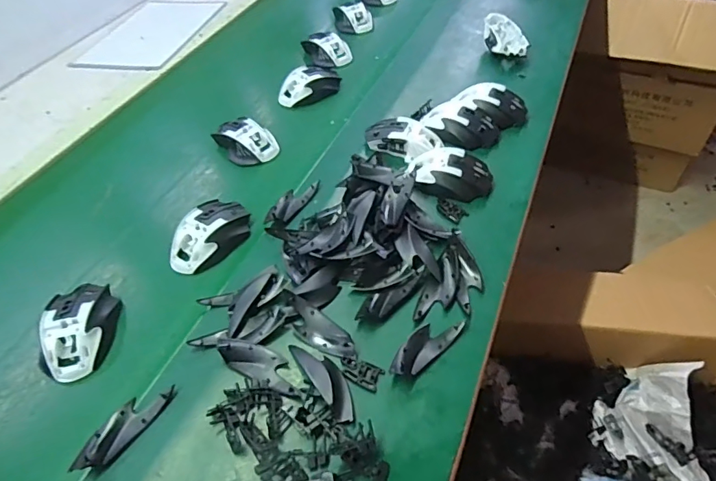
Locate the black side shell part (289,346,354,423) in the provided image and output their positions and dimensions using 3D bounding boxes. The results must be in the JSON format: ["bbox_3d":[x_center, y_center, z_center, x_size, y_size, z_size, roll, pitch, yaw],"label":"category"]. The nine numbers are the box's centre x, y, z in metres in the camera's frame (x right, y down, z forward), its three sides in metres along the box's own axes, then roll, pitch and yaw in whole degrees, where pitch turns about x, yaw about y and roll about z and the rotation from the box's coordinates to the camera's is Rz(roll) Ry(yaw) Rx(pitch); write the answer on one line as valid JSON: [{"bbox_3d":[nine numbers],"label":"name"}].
[{"bbox_3d":[-0.032,0.134,0.473,0.031,0.014,0.097,-31,53,-17],"label":"black side shell part"}]

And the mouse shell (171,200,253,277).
[{"bbox_3d":[-0.184,-0.011,0.595,0.070,0.029,0.115,15,54,19],"label":"mouse shell"}]

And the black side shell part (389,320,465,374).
[{"bbox_3d":[0.069,0.107,0.497,0.097,0.015,0.033,-38,56,-22],"label":"black side shell part"}]

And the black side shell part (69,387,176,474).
[{"bbox_3d":[-0.222,0.171,0.450,0.031,0.017,0.098,26,58,26],"label":"black side shell part"}]

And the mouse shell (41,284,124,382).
[{"bbox_3d":[-0.302,0.092,0.518,0.065,0.035,0.108,-12,50,-2],"label":"mouse shell"}]

